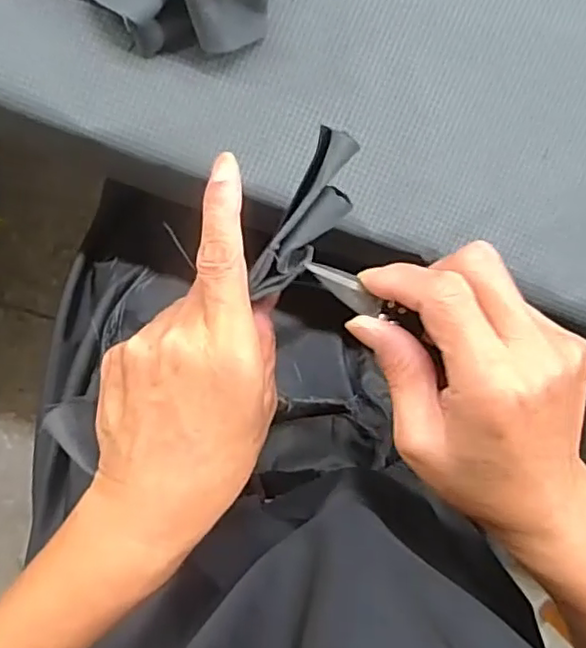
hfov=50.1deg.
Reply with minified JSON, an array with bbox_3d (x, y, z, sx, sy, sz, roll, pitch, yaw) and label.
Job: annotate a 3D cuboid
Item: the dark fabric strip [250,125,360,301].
[{"bbox_3d":[0.007,-0.042,0.253,0.022,0.009,0.069,26,100,-8],"label":"dark fabric strip"}]

